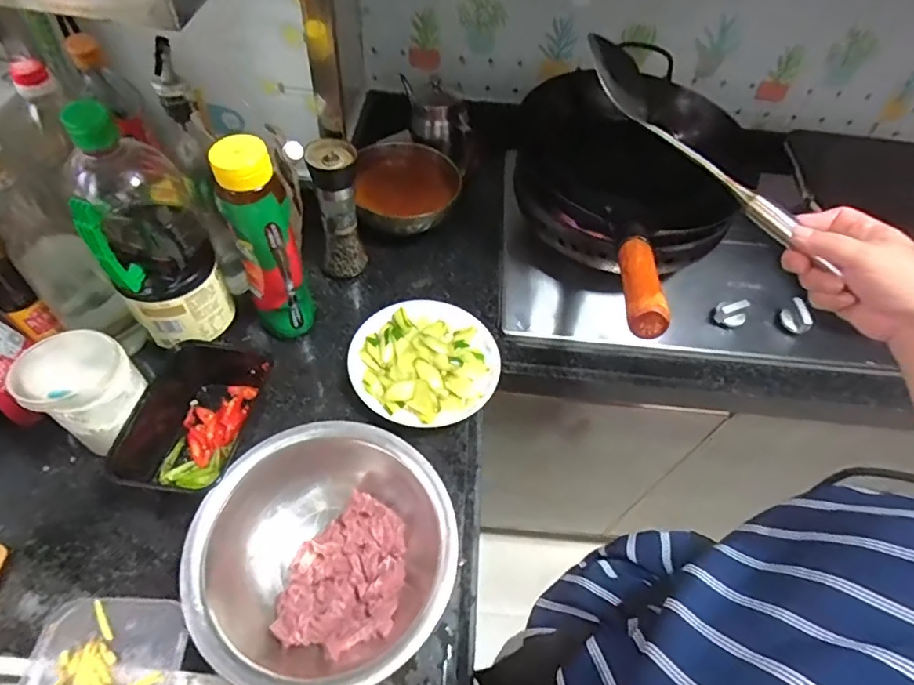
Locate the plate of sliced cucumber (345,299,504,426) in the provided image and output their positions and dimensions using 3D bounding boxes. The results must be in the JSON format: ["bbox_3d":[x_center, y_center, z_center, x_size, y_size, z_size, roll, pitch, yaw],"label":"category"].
[{"bbox_3d":[-0.041,0.025,0.640,0.176,0.035,0.162,3,54,-4],"label":"plate of sliced cucumber"}]

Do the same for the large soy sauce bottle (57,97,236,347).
[{"bbox_3d":[-0.315,-0.124,0.538,0.103,0.252,0.127,-24,59,-21],"label":"large soy sauce bottle"}]

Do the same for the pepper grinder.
[{"bbox_3d":[-0.152,-0.161,0.674,0.055,0.188,0.061,-13,56,-15],"label":"pepper grinder"}]

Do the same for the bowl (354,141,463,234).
[{"bbox_3d":[-0.075,-0.221,0.789,0.149,0.086,0.153,-2,54,-7],"label":"bowl"}]

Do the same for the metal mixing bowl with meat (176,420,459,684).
[{"bbox_3d":[-0.117,0.194,0.481,0.222,0.078,0.213,3,54,-4],"label":"metal mixing bowl with meat"}]

